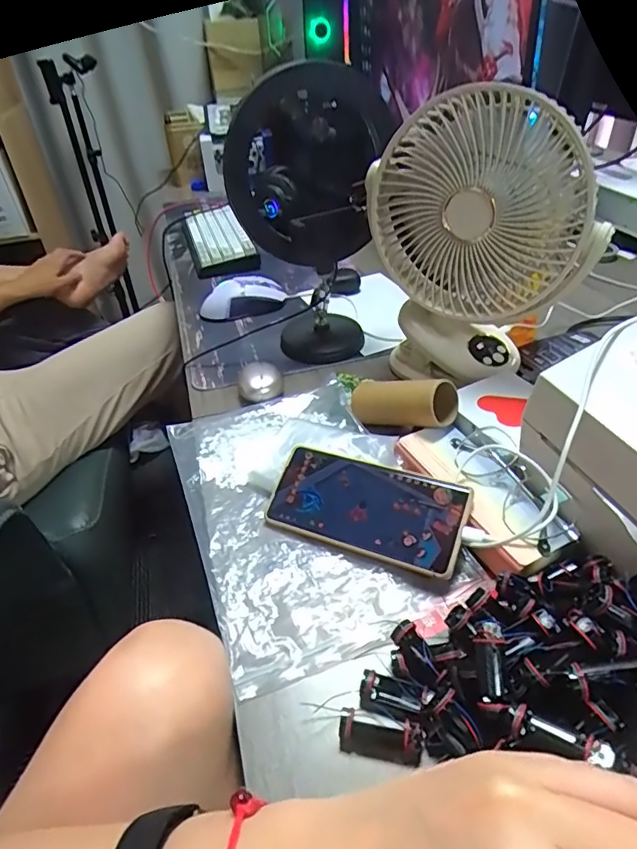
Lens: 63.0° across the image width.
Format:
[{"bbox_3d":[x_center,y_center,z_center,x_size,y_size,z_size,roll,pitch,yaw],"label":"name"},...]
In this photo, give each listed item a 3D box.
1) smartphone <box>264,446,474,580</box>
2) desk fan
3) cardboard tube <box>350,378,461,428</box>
[{"bbox_3d":[0.037,0.066,0.428,0.165,0.006,0.075,14,67,25],"label":"smartphone"},{"bbox_3d":[0.172,-0.189,0.532,0.203,0.263,0.149,18,45,24],"label":"desk fan"},{"bbox_3d":[0.077,-0.023,0.501,0.105,0.048,0.038,-1,37,30],"label":"cardboard tube"}]

